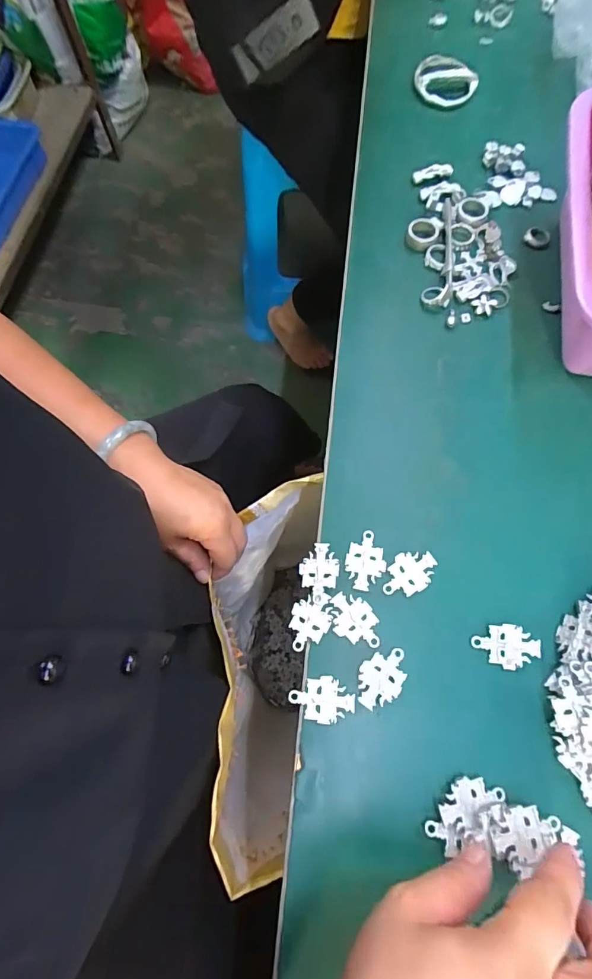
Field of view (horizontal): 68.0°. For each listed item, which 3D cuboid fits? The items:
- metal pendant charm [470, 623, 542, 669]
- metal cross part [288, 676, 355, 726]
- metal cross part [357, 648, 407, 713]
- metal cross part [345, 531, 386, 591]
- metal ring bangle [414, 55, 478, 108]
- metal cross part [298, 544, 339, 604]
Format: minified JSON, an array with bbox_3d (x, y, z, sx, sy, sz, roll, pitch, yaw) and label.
[{"bbox_3d":[0.128,0.095,0.267,0.038,0.005,0.025,2,71,2],"label":"metal pendant charm"},{"bbox_3d":[0.015,0.124,0.259,0.038,0.004,0.025,3,71,2],"label":"metal cross part"},{"bbox_3d":[0.051,0.112,0.263,0.024,0.005,0.038,32,75,11],"label":"metal cross part"},{"bbox_3d":[0.045,0.046,0.286,0.025,0.004,0.037,3,71,2],"label":"metal cross part"},{"bbox_3d":[0.147,-0.405,0.436,0.057,0.017,0.051,31,74,11],"label":"metal ring bangle"},{"bbox_3d":[0.015,0.053,0.283,0.025,0.004,0.037,3,71,3],"label":"metal cross part"}]

